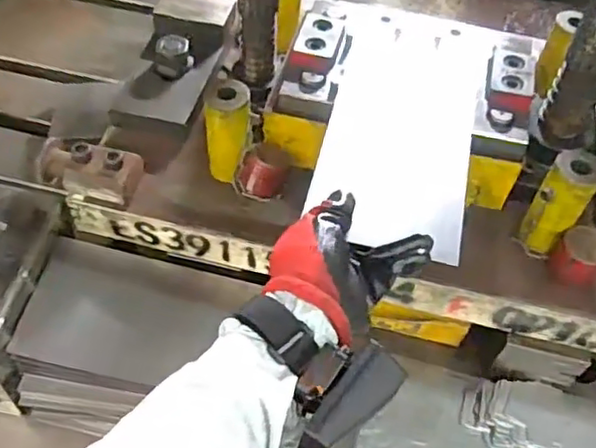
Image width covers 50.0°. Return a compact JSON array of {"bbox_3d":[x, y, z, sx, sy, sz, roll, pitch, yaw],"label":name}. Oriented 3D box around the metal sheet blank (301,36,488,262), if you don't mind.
[{"bbox_3d":[0.088,-0.080,0.552,0.123,0.006,0.242,13,54,7],"label":"metal sheet blank"}]

